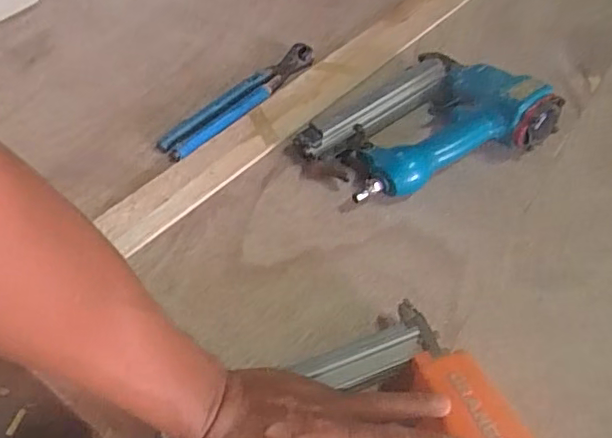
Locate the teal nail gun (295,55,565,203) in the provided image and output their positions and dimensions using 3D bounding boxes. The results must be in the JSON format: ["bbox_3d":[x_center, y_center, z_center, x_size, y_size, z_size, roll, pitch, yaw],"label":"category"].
[{"bbox_3d":[0.111,-0.108,0.593,0.242,0.058,0.162,-19,54,-12],"label":"teal nail gun"}]

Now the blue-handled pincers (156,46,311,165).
[{"bbox_3d":[-0.073,-0.135,0.643,0.214,0.014,0.040,-39,60,-24],"label":"blue-handled pincers"}]

